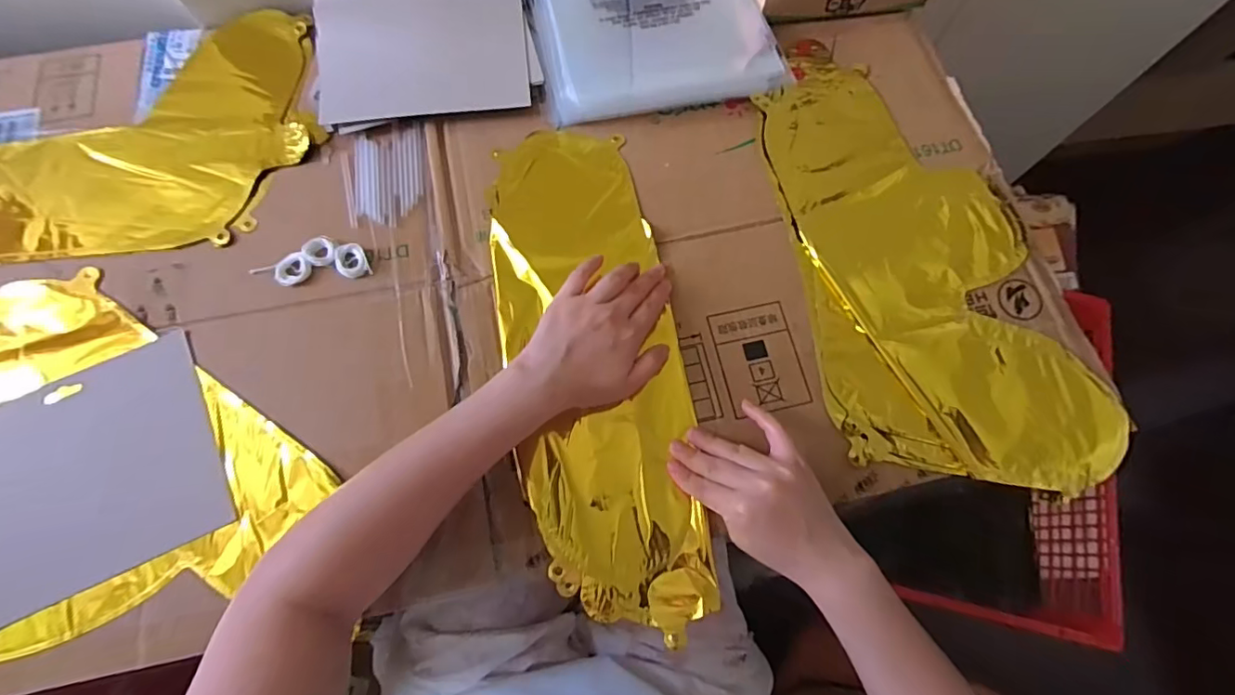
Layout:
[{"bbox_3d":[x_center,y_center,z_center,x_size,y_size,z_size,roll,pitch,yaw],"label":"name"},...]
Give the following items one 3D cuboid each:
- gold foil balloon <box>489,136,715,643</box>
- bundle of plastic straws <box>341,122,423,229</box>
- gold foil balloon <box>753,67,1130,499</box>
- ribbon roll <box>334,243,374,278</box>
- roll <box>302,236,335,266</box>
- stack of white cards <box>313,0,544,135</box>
[{"bbox_3d":[-0.021,0.003,0.451,0.139,0.016,0.422,-9,73,-6],"label":"gold foil balloon"},{"bbox_3d":[-0.213,-0.156,0.498,0.070,0.006,0.099,-9,74,-4],"label":"bundle of plastic straws"},{"bbox_3d":[0.266,-0.077,0.477,0.215,0.008,0.391,-7,74,-3],"label":"gold foil balloon"},{"bbox_3d":[-0.225,-0.073,0.464,0.027,0.007,0.030,-21,75,-7],"label":"ribbon roll"},{"bbox_3d":[-0.253,-0.082,0.465,0.025,0.007,0.026,0,73,-1],"label":"roll"},{"bbox_3d":[-0.189,-0.300,0.535,0.204,0.011,0.177,-12,74,-4],"label":"stack of white cards"}]

